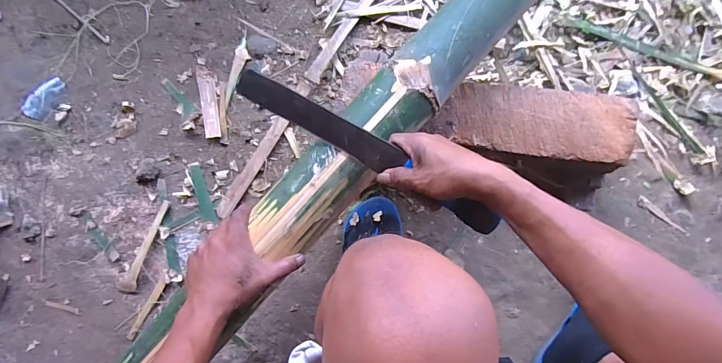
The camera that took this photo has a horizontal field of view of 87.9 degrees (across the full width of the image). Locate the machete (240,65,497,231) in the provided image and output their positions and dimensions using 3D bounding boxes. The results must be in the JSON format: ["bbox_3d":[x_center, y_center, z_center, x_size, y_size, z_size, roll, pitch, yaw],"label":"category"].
[{"bbox_3d":[-0.002,-0.042,0.456,0.360,0.032,0.033,31,82,9],"label":"machete"}]

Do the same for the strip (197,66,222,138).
[{"bbox_3d":[-0.286,-0.151,0.704,0.032,0.006,0.145,-12,80,-2],"label":"strip"}]

